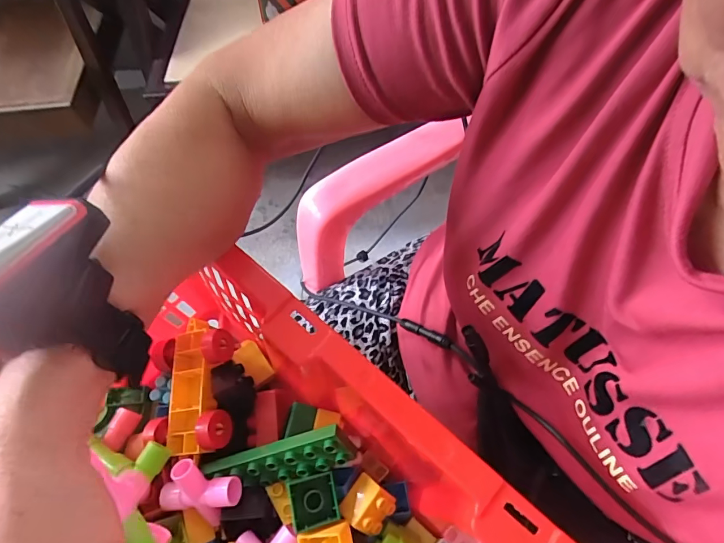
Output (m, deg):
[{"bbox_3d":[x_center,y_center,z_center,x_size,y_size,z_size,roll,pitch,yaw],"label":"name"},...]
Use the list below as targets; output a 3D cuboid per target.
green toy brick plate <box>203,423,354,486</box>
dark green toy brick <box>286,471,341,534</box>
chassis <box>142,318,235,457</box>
[{"bbox_3d":[-0.060,0.139,0.305,0.110,0.015,0.032,-24,109,14],"label":"green toy brick plate"},{"bbox_3d":[-0.034,0.161,0.294,0.032,0.017,0.032,-12,67,-4],"label":"dark green toy brick"},{"bbox_3d":[-0.138,0.090,0.337,0.069,0.031,0.102,-5,67,-1],"label":"chassis"}]

